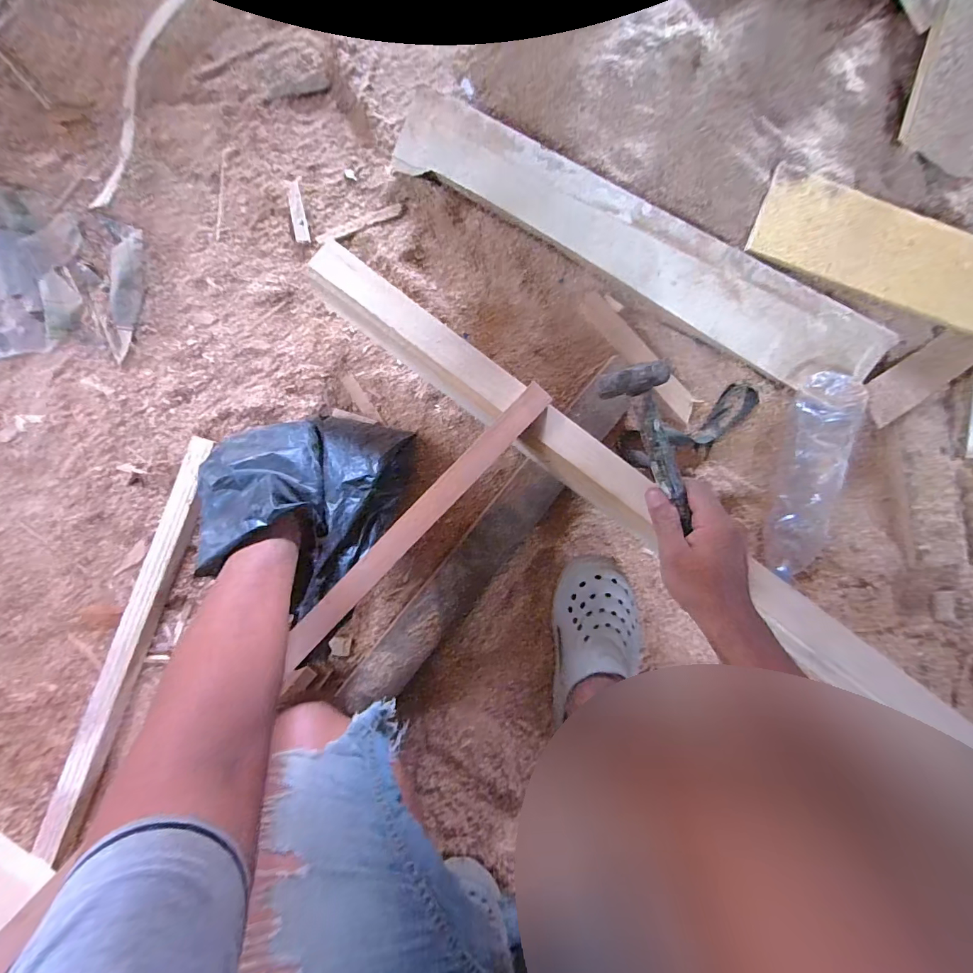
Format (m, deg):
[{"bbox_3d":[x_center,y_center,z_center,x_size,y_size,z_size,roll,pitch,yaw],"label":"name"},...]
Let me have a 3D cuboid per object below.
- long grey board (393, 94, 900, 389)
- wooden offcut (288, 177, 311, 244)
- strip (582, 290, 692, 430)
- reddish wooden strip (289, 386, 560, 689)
[{"bbox_3d":[0.220,-0.330,0.609,0.731,0.033,0.101,27,108,-2],"label":"long grey board"},{"bbox_3d":[-0.273,-0.403,0.621,0.021,0.004,0.092,-7,87,-4],"label":"wooden offcut"},{"bbox_3d":[0.237,-0.199,0.651,0.047,0.020,0.242,-37,89,-5],"label":"strip"},{"bbox_3d":[-0.074,0.037,0.463,0.029,0.012,0.390,44,85,0],"label":"reddish wooden strip"}]

